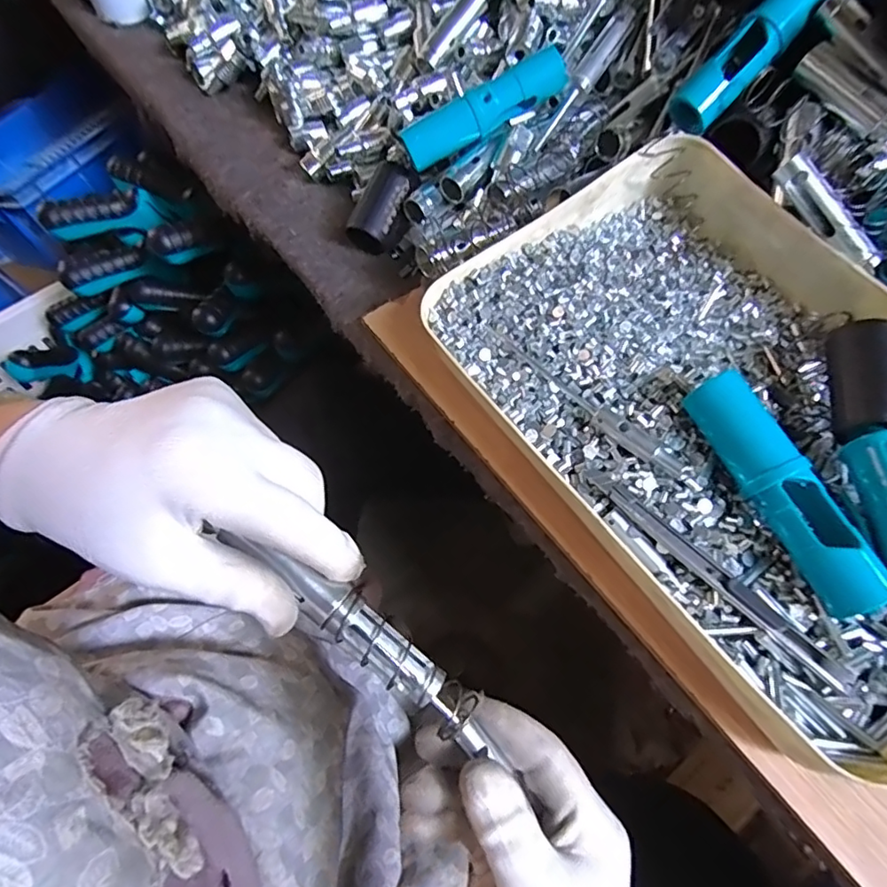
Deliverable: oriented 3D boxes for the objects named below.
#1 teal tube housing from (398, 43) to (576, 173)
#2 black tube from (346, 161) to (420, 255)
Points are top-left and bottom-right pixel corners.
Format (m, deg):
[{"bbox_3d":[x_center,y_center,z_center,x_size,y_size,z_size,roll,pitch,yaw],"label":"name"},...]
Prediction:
[{"bbox_3d":[0.029,-0.236,0.387,0.121,0.027,0.023,-28,63,4],"label":"teal tube housing"},{"bbox_3d":[-0.044,-0.180,0.421,0.037,0.031,0.062,21,84,10],"label":"black tube"}]

